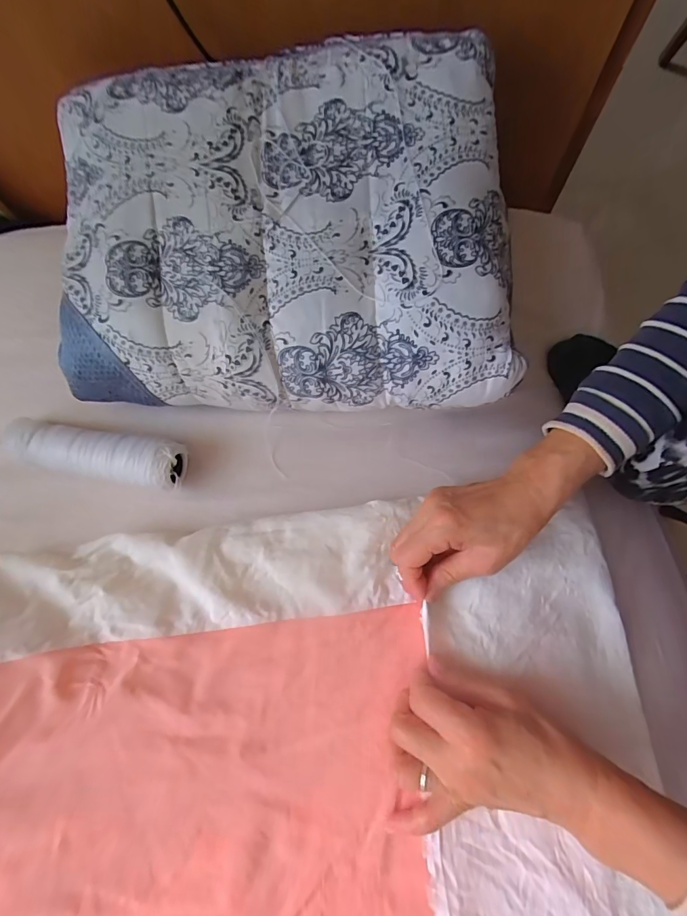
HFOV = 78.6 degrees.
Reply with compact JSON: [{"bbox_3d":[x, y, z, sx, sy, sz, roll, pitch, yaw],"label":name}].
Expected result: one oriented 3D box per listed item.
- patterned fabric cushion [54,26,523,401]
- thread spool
[{"bbox_3d":[-0.038,-0.167,0.308,0.348,0.042,0.265,-2,88,5],"label":"patterned fabric cushion"},{"bbox_3d":[-0.203,-0.005,0.343,0.149,0.033,0.040,11,72,3],"label":"thread spool"}]

